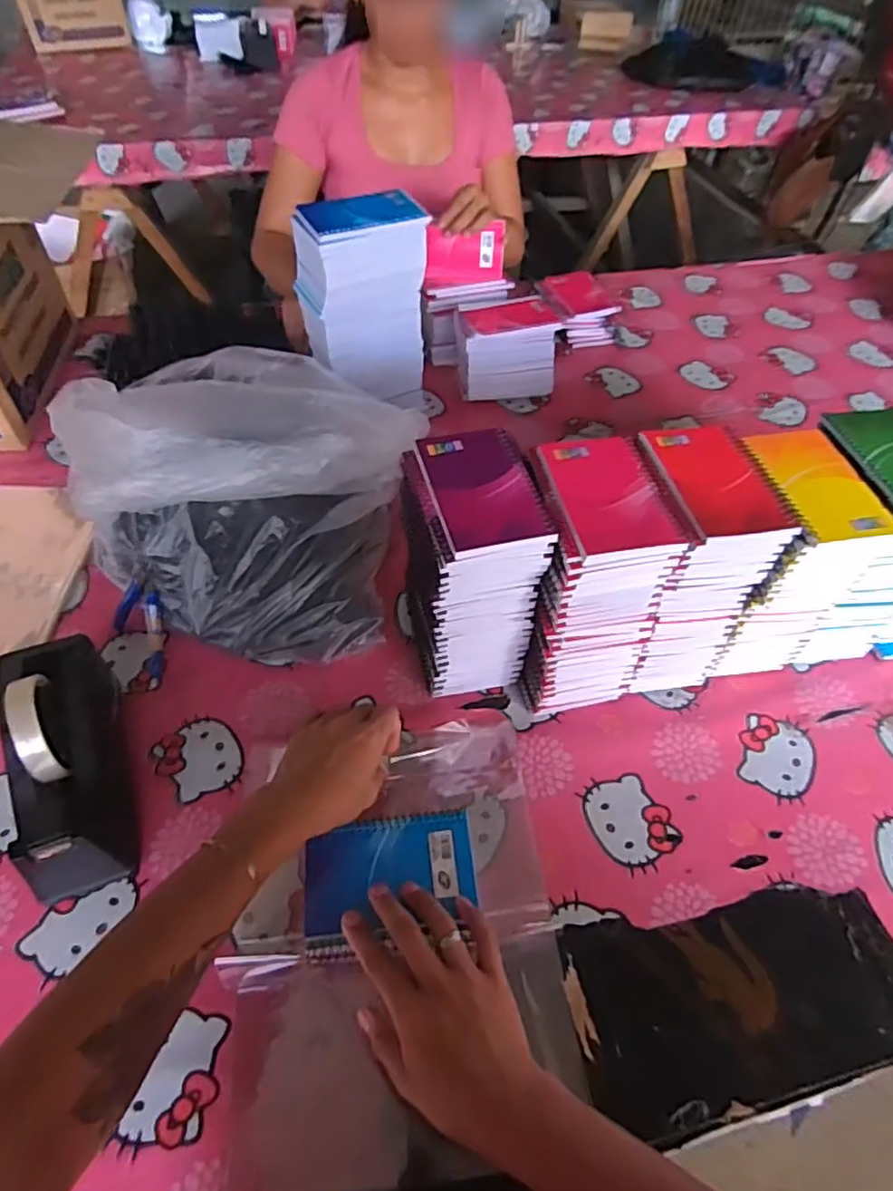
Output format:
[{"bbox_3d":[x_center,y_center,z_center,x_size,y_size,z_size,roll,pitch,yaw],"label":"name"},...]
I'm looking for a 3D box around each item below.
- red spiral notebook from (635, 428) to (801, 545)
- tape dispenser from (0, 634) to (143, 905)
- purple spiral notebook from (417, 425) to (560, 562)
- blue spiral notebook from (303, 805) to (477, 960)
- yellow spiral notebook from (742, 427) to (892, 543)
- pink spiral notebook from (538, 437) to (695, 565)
[{"bbox_3d":[0.222,-0.097,0.536,0.089,0.016,0.118,-9,52,-9],"label":"red spiral notebook"},{"bbox_3d":[-0.327,0.136,0.557,0.079,0.123,0.204,-15,53,-14],"label":"tape dispenser"},{"bbox_3d":[0.027,-0.087,0.519,0.079,0.014,0.131,-11,52,-10],"label":"purple spiral notebook"},{"bbox_3d":[-0.043,0.223,0.512,0.131,0.012,0.096,-5,51,-6],"label":"blue spiral notebook"},{"bbox_3d":[0.309,-0.097,0.548,0.085,0.014,0.129,-8,51,-8],"label":"yellow spiral notebook"},{"bbox_3d":[0.130,-0.083,0.517,0.089,0.014,0.124,-9,52,-9],"label":"pink spiral notebook"}]

